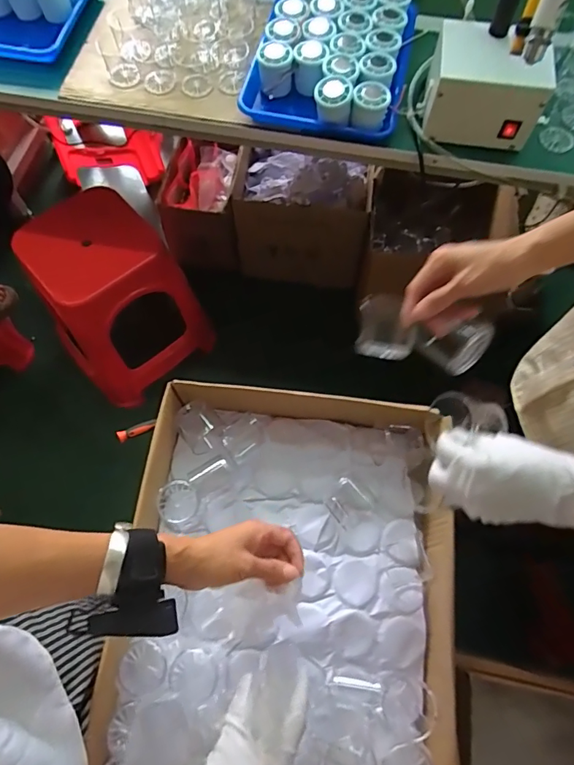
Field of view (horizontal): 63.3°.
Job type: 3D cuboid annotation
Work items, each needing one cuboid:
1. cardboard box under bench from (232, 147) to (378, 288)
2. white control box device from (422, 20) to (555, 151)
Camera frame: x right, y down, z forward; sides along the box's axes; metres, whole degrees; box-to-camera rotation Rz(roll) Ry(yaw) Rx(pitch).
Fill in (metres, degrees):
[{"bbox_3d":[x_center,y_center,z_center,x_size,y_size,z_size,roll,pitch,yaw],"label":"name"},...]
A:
[{"bbox_3d":[0.046,-0.507,1.393,0.375,0.347,0.266,7,67,3],"label":"cardboard box under bench"},{"bbox_3d":[0.300,-0.457,0.714,0.161,0.109,0.133,9,68,4],"label":"white control box device"}]

